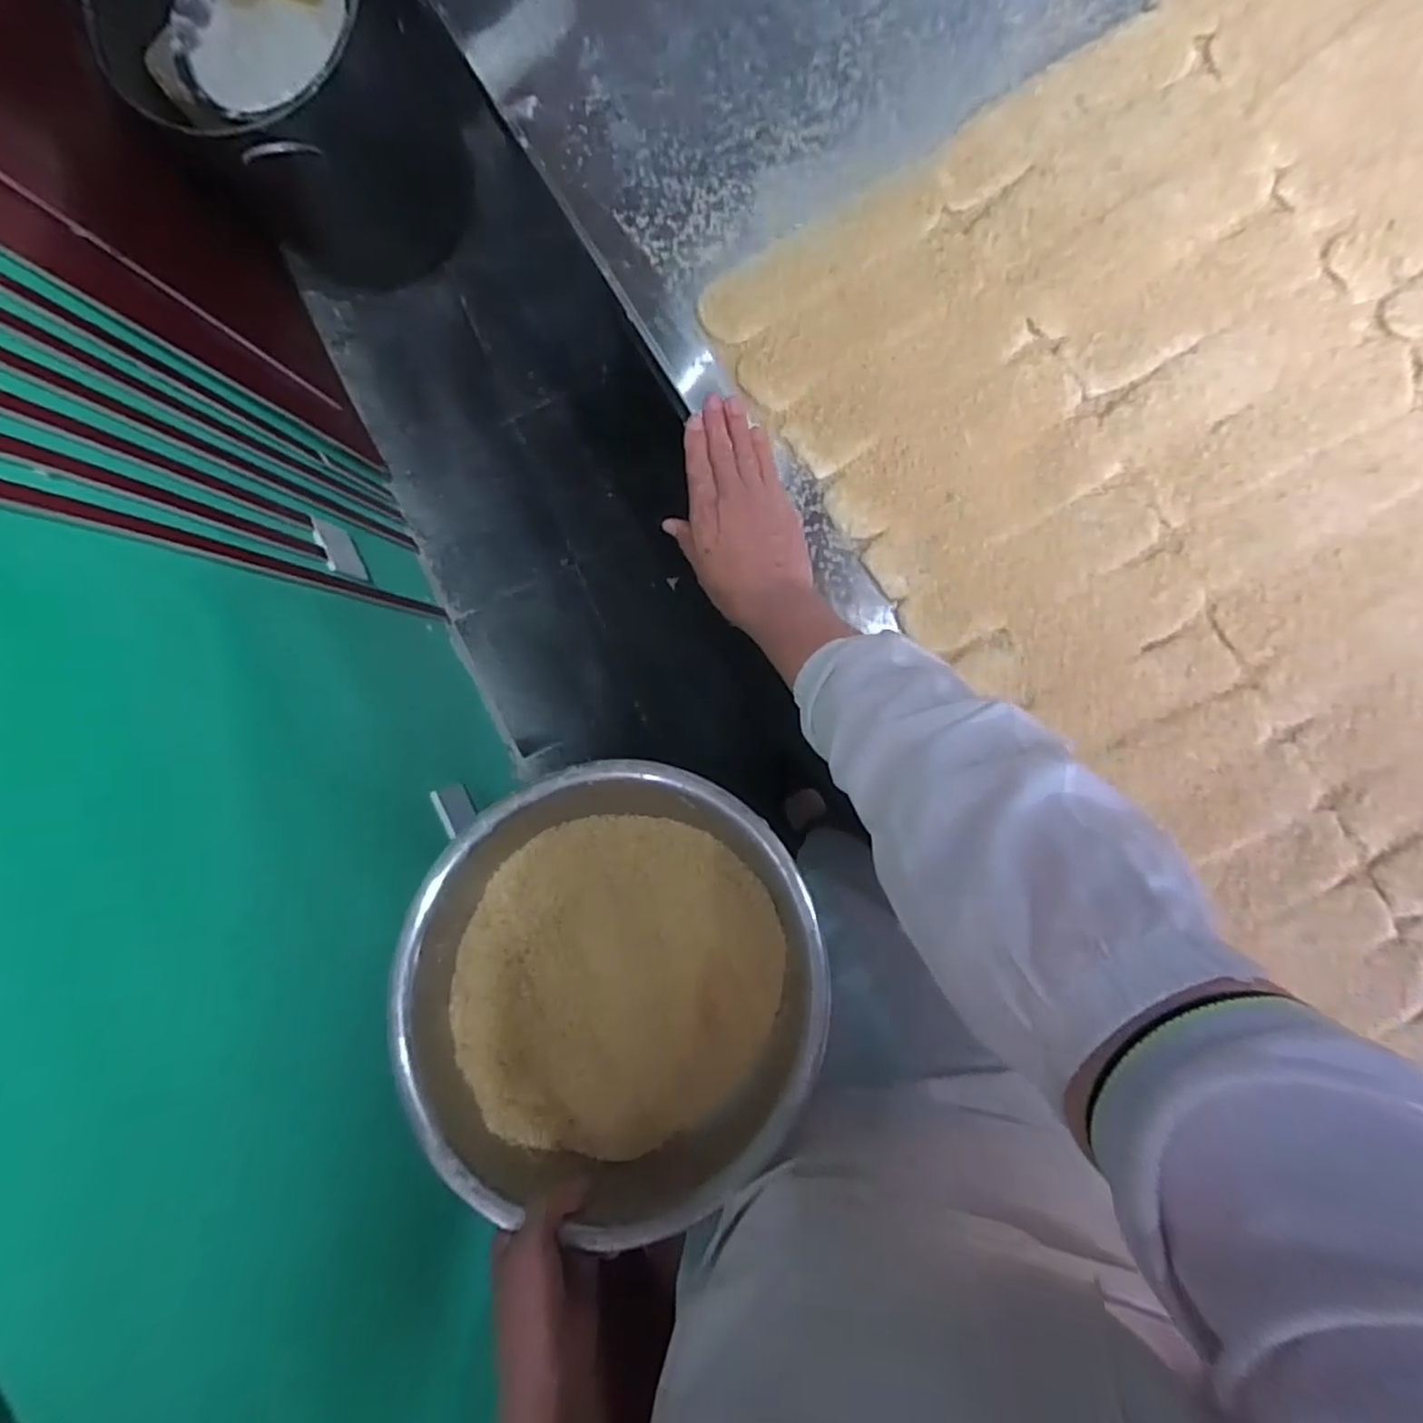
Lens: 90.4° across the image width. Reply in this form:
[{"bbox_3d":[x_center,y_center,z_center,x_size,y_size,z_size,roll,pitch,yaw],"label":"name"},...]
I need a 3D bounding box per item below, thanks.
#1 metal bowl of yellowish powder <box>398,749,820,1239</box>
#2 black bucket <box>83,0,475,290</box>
[{"bbox_3d":[-0.082,0.215,0.580,0.323,0.150,0.323,0,72,0],"label":"metal bowl of yellowish powder"},{"bbox_3d":[-0.661,-1.000,1.181,0.375,0.415,0.361,0,92,4],"label":"black bucket"}]

